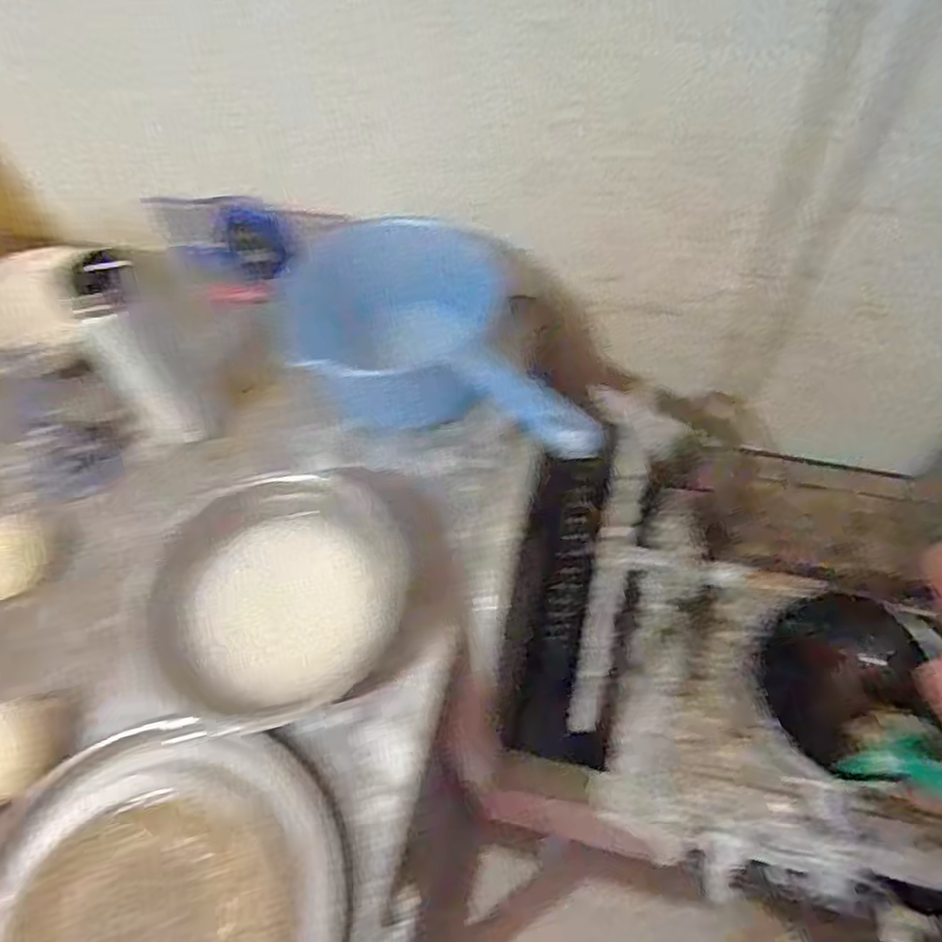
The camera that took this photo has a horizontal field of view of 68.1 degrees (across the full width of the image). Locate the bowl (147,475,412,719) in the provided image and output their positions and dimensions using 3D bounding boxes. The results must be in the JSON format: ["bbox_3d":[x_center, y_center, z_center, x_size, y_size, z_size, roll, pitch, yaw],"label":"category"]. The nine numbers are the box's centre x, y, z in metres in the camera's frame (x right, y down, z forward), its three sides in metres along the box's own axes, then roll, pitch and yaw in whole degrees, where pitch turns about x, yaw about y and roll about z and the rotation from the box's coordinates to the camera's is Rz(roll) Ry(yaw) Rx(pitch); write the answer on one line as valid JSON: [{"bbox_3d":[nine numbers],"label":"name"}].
[{"bbox_3d":[-0.146,0.092,0.527,0.192,0.048,0.185,-2,58,3],"label":"bowl"}]

